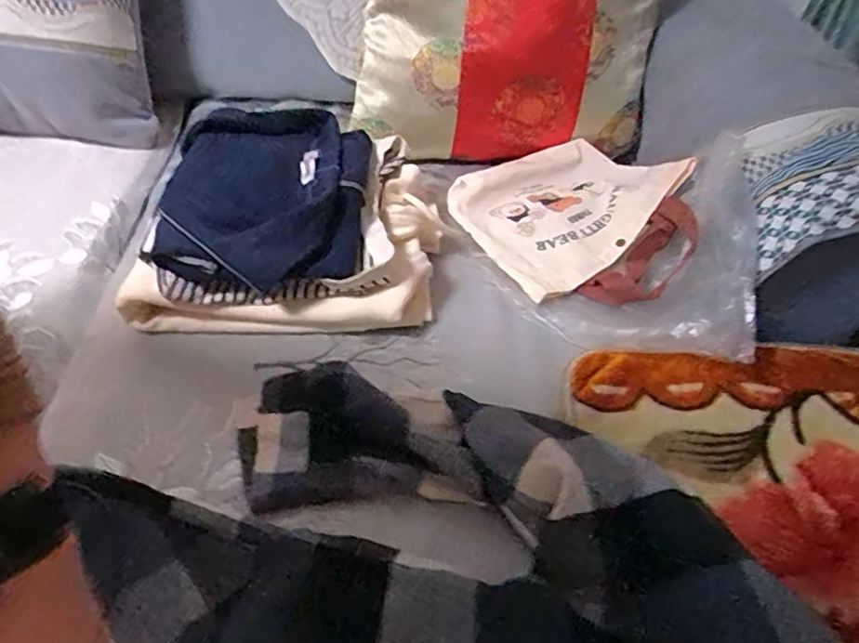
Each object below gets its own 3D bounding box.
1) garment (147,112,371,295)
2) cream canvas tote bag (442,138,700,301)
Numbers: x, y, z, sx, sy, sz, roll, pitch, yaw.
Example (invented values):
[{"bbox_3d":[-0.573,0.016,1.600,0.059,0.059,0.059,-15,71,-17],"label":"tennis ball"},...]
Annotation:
[{"bbox_3d":[-0.172,-0.140,0.663,0.204,0.058,0.252,2,46,-2],"label":"garment"},{"bbox_3d":[0.189,-0.145,0.757,0.263,0.072,0.307,-23,52,-24],"label":"cream canvas tote bag"}]

